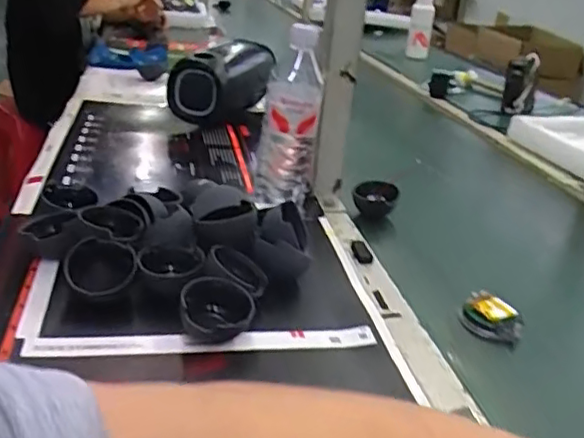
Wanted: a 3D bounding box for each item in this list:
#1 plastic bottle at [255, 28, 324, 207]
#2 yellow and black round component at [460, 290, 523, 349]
[{"bbox_3d":[-0.005,-0.120,0.745,0.075,0.198,0.080,6,24,-1],"label":"plastic bottle"},{"bbox_3d":[0.200,0.099,0.610,0.045,0.030,0.064,-10,28,-31],"label":"yellow and black round component"}]

